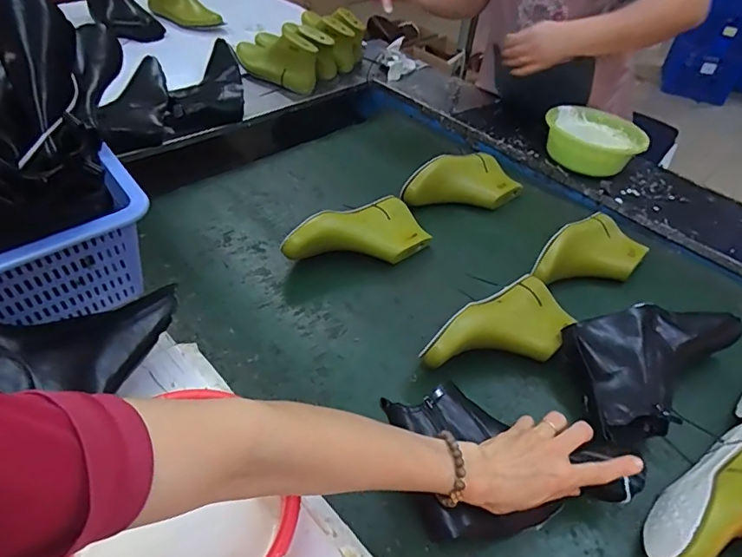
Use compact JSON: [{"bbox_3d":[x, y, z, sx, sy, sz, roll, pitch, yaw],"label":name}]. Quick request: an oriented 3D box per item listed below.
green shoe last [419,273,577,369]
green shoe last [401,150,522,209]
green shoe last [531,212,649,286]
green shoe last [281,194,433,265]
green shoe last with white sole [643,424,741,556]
[{"bbox_3d":[0.176,0.076,0.631,0.230,0.076,0.103,-33,55,-33],"label":"green shoe last"},{"bbox_3d":[0.163,-0.172,0.894,0.227,0.075,0.101,-22,50,-25],"label":"green shoe last"},{"bbox_3d":[0.338,-0.030,0.758,0.215,0.072,0.106,-32,55,-32],"label":"green shoe last"},{"bbox_3d":[-0.019,-0.060,0.755,0.220,0.073,0.101,-28,53,-30],"label":"green shoe last"},{"bbox_3d":[0.368,0.234,0.490,0.228,0.072,0.112,-22,50,-26],"label":"green shoe last with white sole"}]

